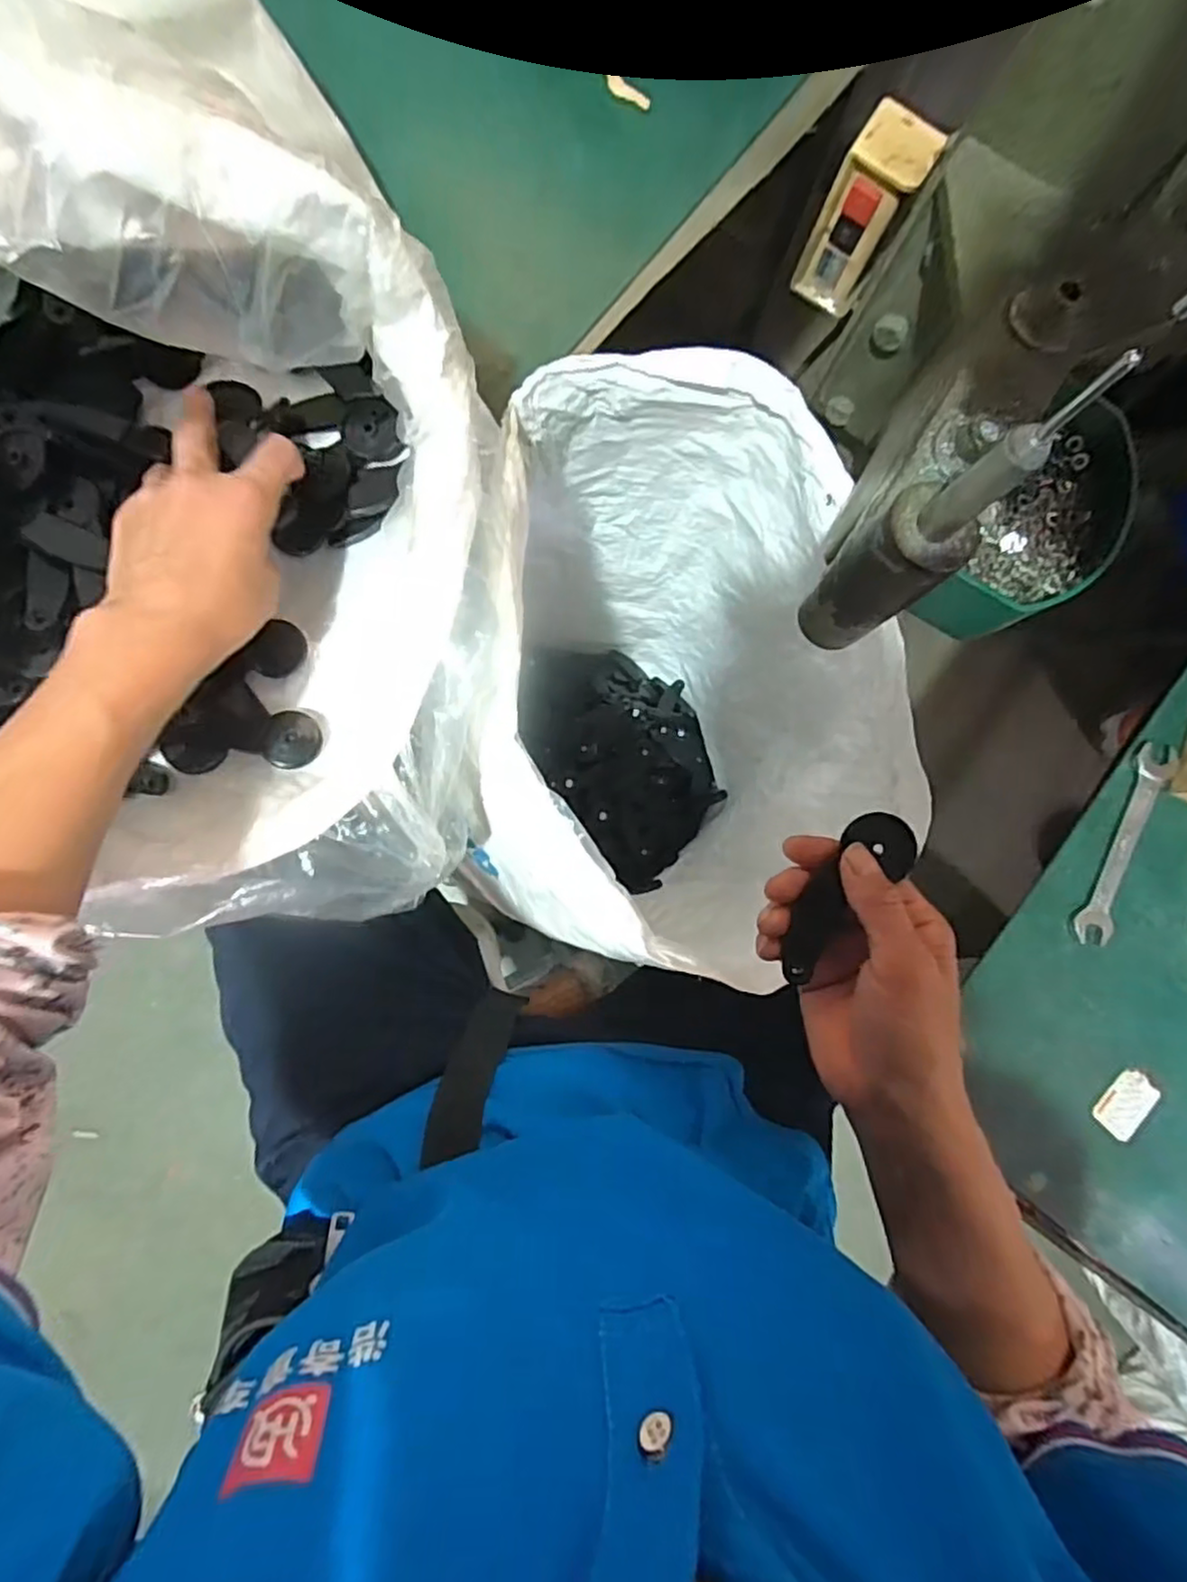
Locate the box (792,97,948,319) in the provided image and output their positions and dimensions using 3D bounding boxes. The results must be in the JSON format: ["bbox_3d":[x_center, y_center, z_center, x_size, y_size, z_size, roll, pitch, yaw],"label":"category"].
[{"bbox_3d":[0.165,-0.355,0.433,0.043,0.109,0.033,31,83,-2],"label":"box"}]

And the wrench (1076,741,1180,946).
[{"bbox_3d":[0.355,0.036,0.465,0.026,0.006,0.140,24,83,-3],"label":"wrench"}]

